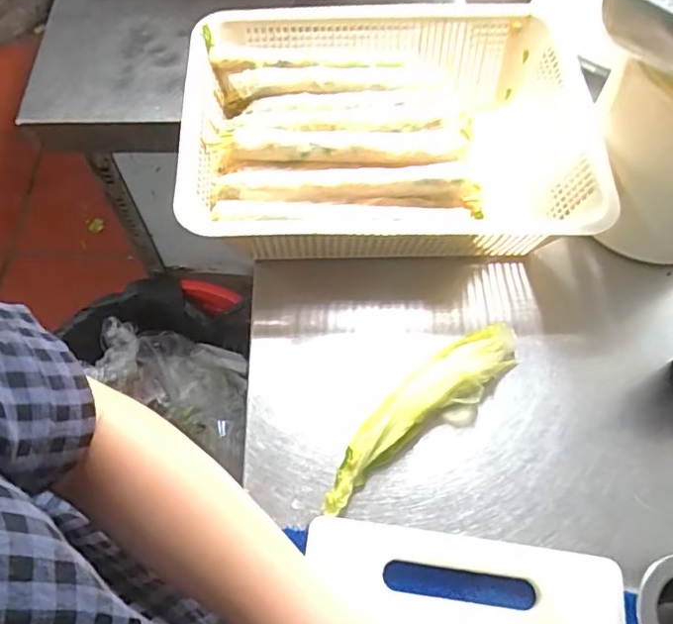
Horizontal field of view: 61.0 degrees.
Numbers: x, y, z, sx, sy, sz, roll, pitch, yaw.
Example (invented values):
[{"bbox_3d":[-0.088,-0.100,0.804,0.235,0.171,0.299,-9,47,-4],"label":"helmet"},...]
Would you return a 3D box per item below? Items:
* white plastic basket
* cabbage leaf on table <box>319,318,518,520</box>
[{"bbox_3d":[0.047,-0.153,0.517,0.352,0.089,0.248,-2,62,-2],"label":"white plastic basket"},{"bbox_3d":[0.066,0.073,0.444,0.204,0.028,0.043,-36,68,-19],"label":"cabbage leaf on table"}]

